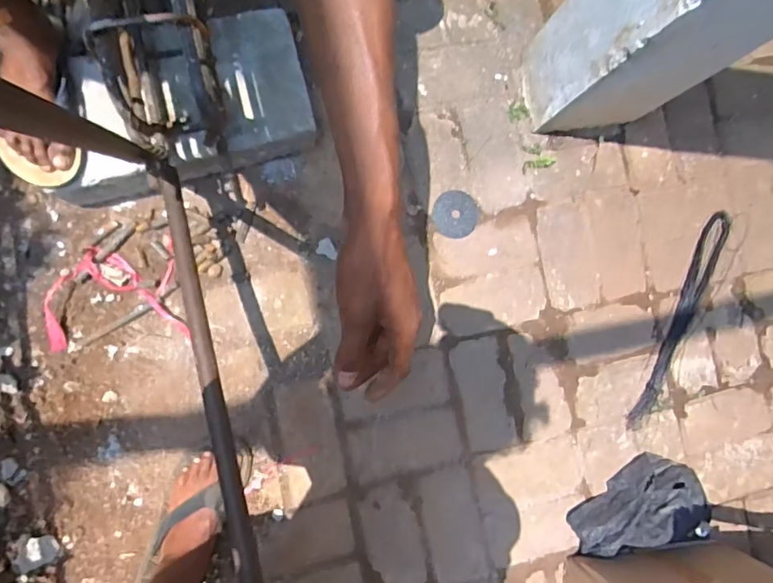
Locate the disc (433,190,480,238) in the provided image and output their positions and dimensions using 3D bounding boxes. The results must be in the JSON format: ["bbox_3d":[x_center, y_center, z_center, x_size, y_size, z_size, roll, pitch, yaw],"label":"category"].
[{"bbox_3d":[0.127,-0.143,0.890,0.082,0.004,0.086,0,87,-10],"label":"disc"}]

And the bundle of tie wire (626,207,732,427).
[{"bbox_3d":[0.585,0.053,0.950,0.052,0.015,0.464,26,84,-8],"label":"bundle of tie wire"}]

